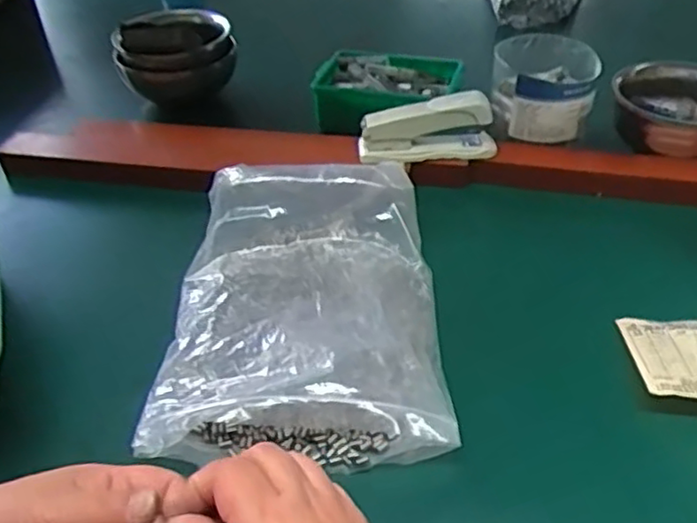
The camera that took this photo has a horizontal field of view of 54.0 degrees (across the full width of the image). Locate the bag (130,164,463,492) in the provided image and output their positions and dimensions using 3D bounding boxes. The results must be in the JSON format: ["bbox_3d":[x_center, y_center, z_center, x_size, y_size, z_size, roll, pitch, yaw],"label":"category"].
[{"bbox_3d":[-0.032,0.023,0.477,0.188,0.064,0.242,-1,40,1],"label":"bag"}]

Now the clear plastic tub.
[{"bbox_3d":[0.192,-0.167,0.682,0.098,0.077,0.105,8,41,12],"label":"clear plastic tub"}]

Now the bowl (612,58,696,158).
[{"bbox_3d":[0.318,-0.146,0.658,0.119,0.061,0.119,-1,40,1],"label":"bowl"}]

